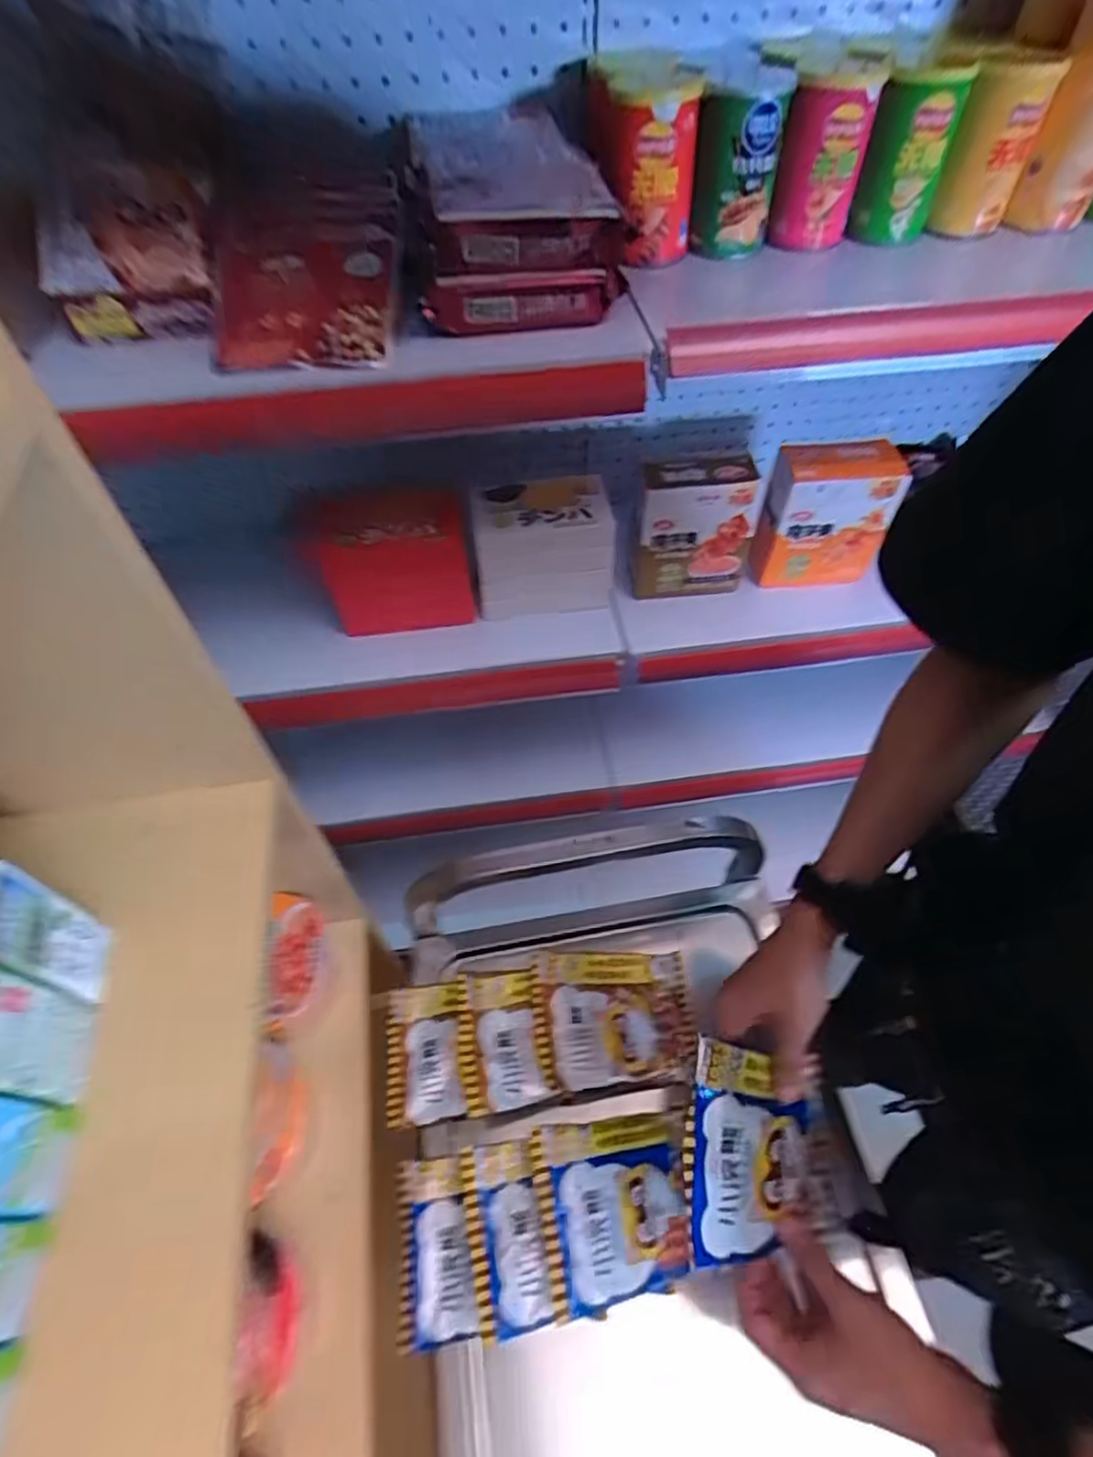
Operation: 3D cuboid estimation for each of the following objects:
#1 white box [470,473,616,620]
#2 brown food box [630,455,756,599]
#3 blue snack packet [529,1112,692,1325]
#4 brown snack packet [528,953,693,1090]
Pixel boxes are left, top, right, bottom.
[{"bbox_3d":[-0.005,-0.200,0.751,0.143,0.121,0.082,-7,55,-2],"label":"white box"},{"bbox_3d":[0.153,-0.214,0.743,0.121,0.148,0.045,-5,55,-1],"label":"brown food box"},{"bbox_3d":[0.061,0.398,0.576,0.139,0.023,0.122,4,53,-20],"label":"blue snack packet"},{"bbox_3d":[0.066,0.280,0.669,0.155,0.012,0.121,5,52,-14],"label":"brown snack packet"}]

